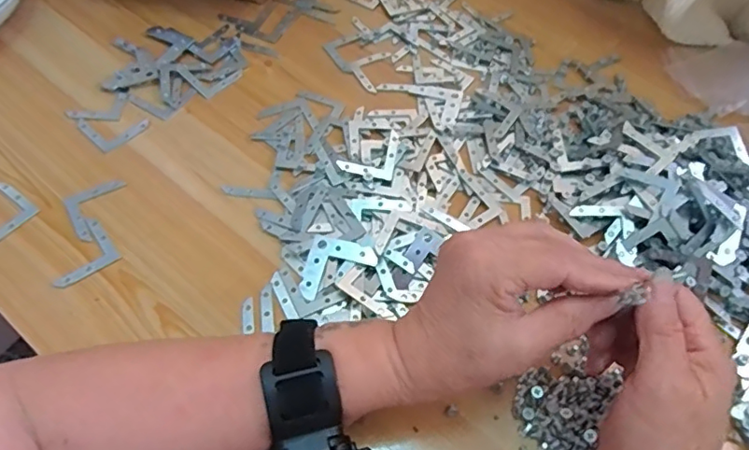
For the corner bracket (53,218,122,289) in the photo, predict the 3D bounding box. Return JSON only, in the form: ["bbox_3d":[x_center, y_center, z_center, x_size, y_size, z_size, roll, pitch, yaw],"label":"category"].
[{"bbox_3d":[-0.198,0.019,0.370,0.043,0.004,0.041,-34,61,-23],"label":"corner bracket"}]

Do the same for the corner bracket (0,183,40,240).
[{"bbox_3d":[-0.262,-0.007,0.382,0.039,0.005,0.041,29,59,18],"label":"corner bracket"}]

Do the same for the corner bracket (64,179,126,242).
[{"bbox_3d":[-0.193,-0.011,0.390,0.041,0.005,0.040,-26,59,-19],"label":"corner bracket"}]

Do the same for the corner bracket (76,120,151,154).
[{"bbox_3d":[-0.205,-0.070,0.432,0.052,0.004,0.029,-1,65,-8],"label":"corner bracket"}]

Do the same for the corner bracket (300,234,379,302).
[{"bbox_3d":[-0.025,0.032,0.368,0.044,0.004,0.046,16,67,12],"label":"corner bracket"}]

